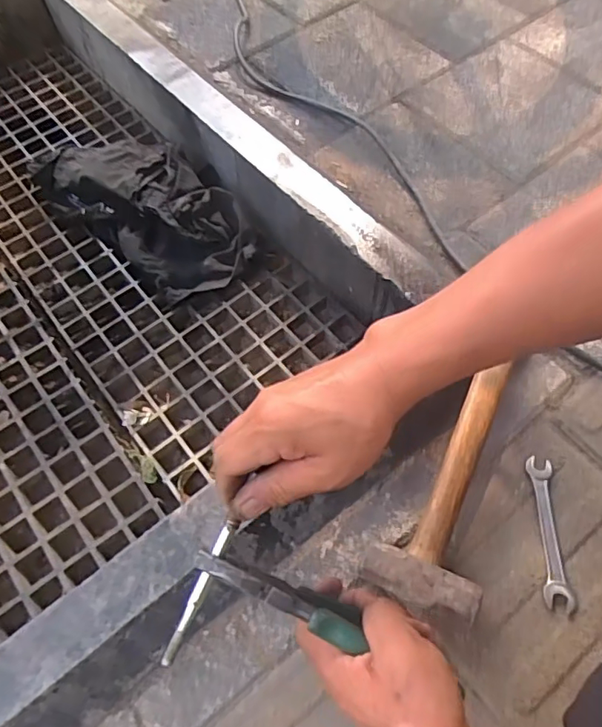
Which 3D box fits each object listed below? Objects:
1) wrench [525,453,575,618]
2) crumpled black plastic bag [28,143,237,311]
[{"bbox_3d":[0.248,0.166,0.540,0.026,0.004,0.145,3,62,2],"label":"wrench"},{"bbox_3d":[-0.237,-0.243,0.813,0.369,0.087,0.177,39,69,19],"label":"crumpled black plastic bag"}]

